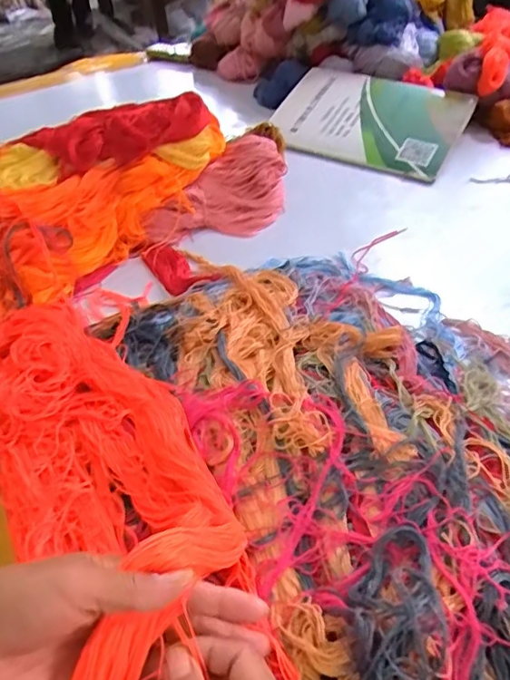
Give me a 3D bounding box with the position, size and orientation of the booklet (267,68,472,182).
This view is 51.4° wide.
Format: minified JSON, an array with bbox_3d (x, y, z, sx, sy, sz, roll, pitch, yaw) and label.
[{"bbox_3d":[0.190,-0.372,0.885,0.292,0.015,0.228,17,61,19],"label":"booklet"}]

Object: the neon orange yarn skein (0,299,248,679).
[{"bbox_3d":[-0.149,0.078,0.427,0.166,0.070,0.406,-27,42,-26],"label":"neon orange yarn skein"}]

